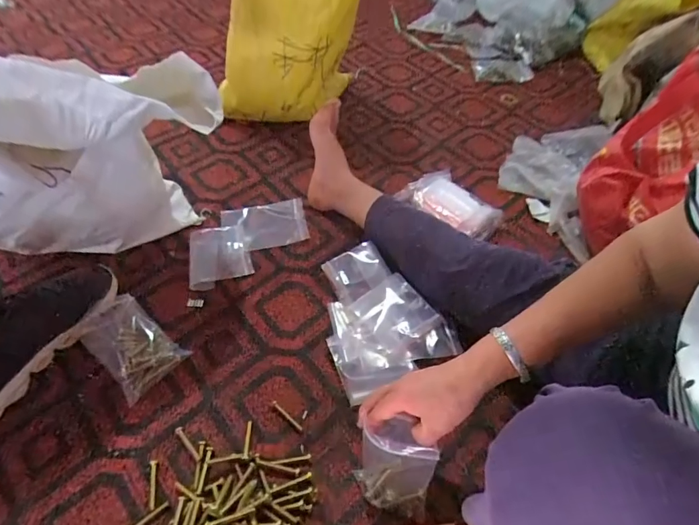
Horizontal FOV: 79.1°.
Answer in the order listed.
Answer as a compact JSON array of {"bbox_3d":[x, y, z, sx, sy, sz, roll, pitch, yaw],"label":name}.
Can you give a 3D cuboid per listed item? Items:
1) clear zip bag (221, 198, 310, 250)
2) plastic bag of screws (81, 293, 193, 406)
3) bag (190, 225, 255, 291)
[{"bbox_3d":[-0.150,-0.069,0.754,0.144,0.017,0.094,-10,62,-6],"label":"clear zip bag"},{"bbox_3d":[-0.308,0.113,0.596,0.141,0.031,0.086,36,58,22],"label":"plastic bag of screws"},{"bbox_3d":[-0.214,-0.009,0.704,0.095,0.024,0.116,-9,54,-11],"label":"bag"}]

